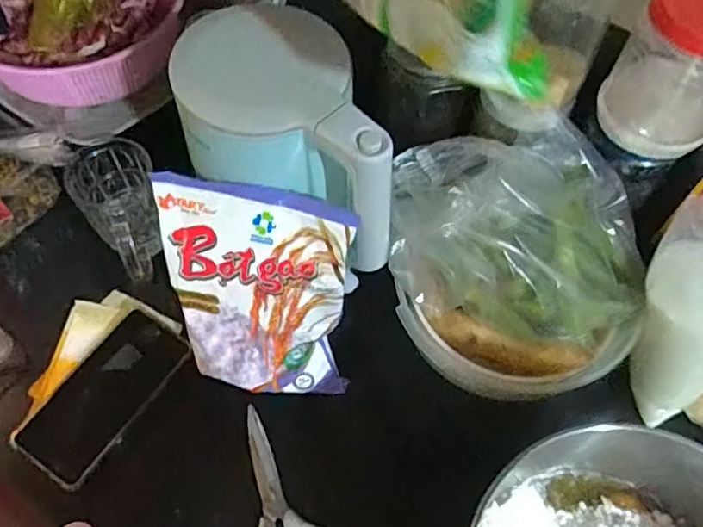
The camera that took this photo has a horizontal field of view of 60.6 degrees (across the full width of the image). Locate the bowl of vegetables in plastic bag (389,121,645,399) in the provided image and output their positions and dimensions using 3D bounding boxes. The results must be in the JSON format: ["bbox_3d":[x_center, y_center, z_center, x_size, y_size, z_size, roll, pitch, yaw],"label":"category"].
[{"bbox_3d":[0.148,0.002,0.528,0.215,0.127,0.200,1,60,-1],"label":"bowl of vegetables in plastic bag"}]

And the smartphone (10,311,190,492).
[{"bbox_3d":[-0.228,0.120,0.558,0.074,0.008,0.159,31,64,15],"label":"smartphone"}]

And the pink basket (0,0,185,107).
[{"bbox_3d":[-0.267,-0.248,0.606,0.198,0.086,0.177,-15,62,-10],"label":"pink basket"}]

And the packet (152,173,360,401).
[{"bbox_3d":[-0.079,0.031,0.509,0.149,0.205,0.036,8,36,5],"label":"packet"}]

